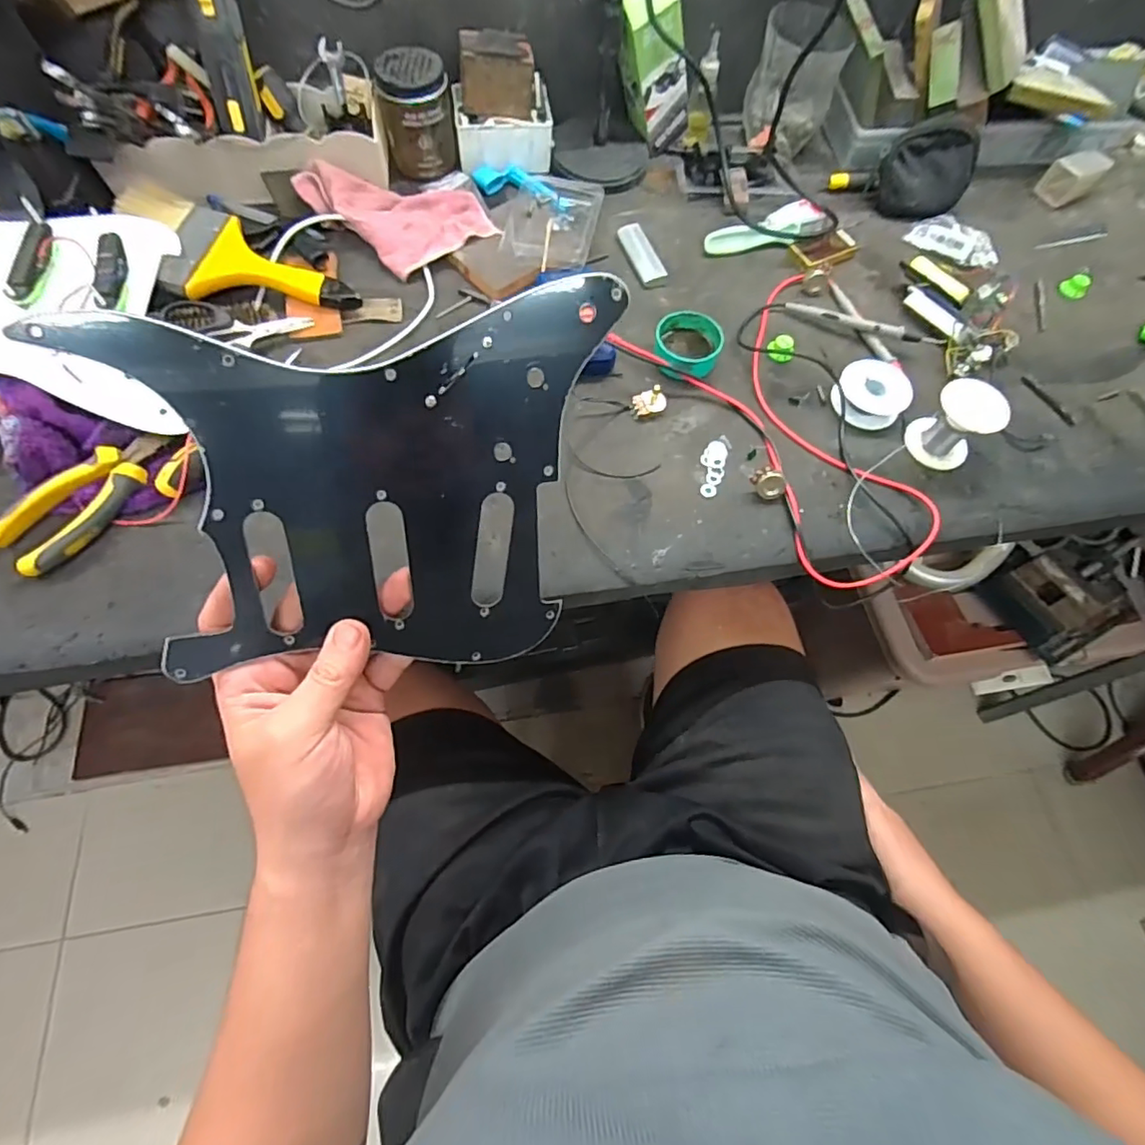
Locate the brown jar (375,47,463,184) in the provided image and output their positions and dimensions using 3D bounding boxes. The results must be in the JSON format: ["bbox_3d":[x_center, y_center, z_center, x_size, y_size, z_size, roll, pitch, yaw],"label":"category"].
[{"bbox_3d":[-0.163,-0.481,0.596,0.072,0.093,0.060,-14,69,-8],"label":"brown jar"}]

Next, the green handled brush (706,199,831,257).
[{"bbox_3d":[0.204,-0.361,0.599,0.132,0.020,0.044,-20,70,-11],"label":"green handled brush"}]

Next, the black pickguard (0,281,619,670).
[{"bbox_3d":[-0.093,-0.036,0.304,0.249,0.199,0.007,-12,25,-14],"label":"black pickguard"}]

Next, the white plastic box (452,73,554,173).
[{"bbox_3d":[-0.075,-0.486,0.618,0.103,0.044,0.078,-7,68,-5],"label":"white plastic box"}]

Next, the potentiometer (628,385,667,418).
[{"bbox_3d":[0.069,-0.152,0.499,0.030,0.026,0.017,-13,69,-8],"label":"potentiometer"}]

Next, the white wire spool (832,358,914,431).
[{"bbox_3d":[0.269,-0.161,0.512,0.061,0.024,0.061,1,67,-2],"label":"white wire spool"}]

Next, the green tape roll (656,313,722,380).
[{"bbox_3d":[0.105,-0.207,0.525,0.060,0.027,0.067,22,68,7],"label":"green tape roll"}]

